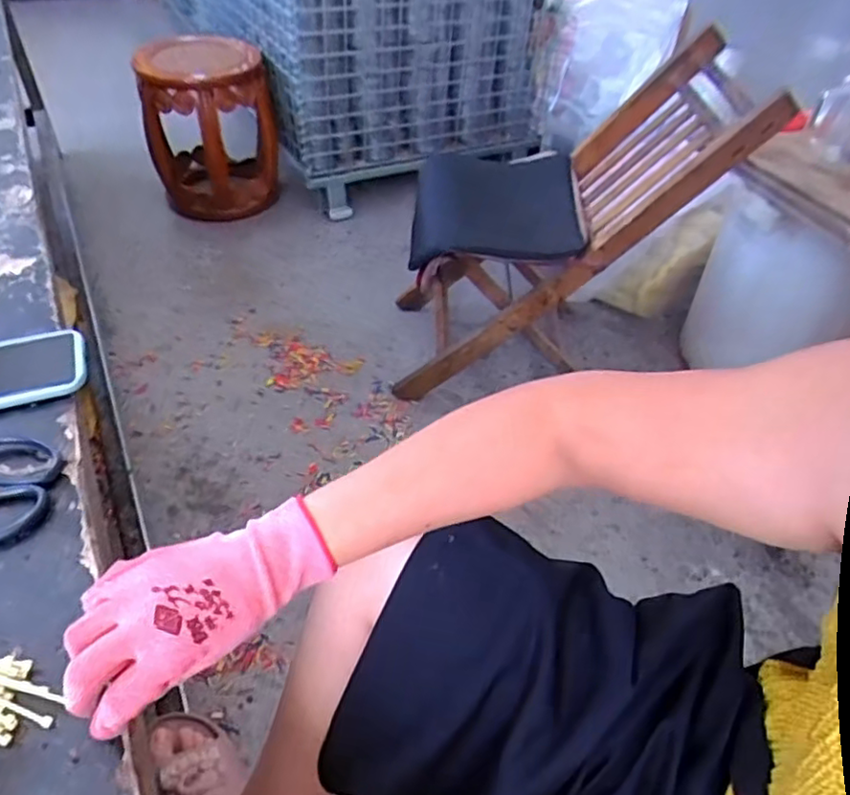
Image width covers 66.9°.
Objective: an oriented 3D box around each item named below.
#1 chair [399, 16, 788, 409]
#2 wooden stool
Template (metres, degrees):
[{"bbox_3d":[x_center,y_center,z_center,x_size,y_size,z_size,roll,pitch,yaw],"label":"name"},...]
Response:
[{"bbox_3d":[0.252,-0.325,1.256,0.572,0.587,0.348,-4,46,-9],"label":"chair"},{"bbox_3d":[-0.584,-0.719,1.755,0.327,0.390,0.312,-11,47,-15],"label":"wooden stool"}]

